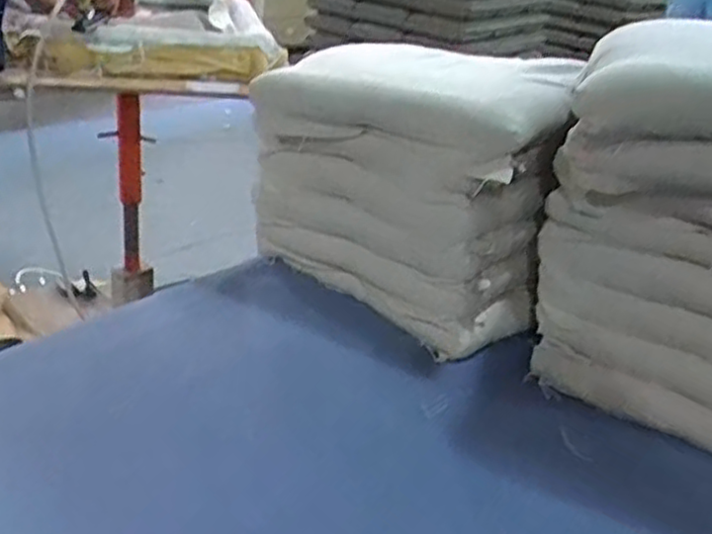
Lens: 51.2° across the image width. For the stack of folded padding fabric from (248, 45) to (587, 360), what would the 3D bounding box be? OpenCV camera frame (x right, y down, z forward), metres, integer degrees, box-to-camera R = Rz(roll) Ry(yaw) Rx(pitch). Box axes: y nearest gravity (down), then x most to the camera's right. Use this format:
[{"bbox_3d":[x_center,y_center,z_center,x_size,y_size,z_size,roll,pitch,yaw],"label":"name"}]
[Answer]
[{"bbox_3d":[0.097,-0.135,1.262,0.504,0.394,0.296,25,32,31],"label":"stack of folded padding fabric"}]

